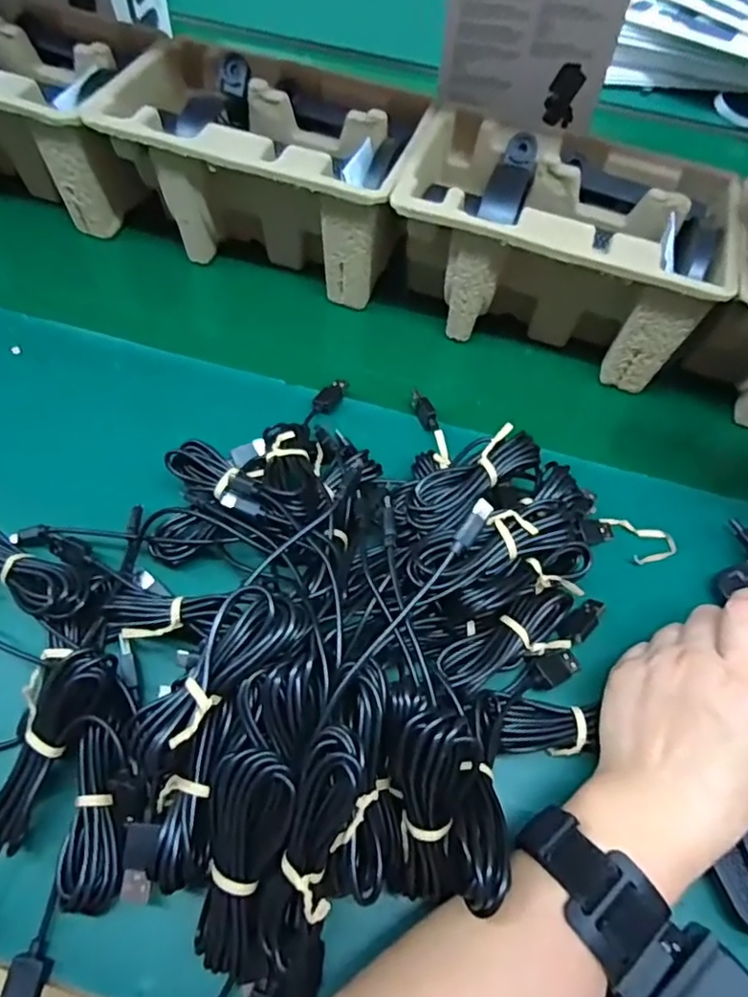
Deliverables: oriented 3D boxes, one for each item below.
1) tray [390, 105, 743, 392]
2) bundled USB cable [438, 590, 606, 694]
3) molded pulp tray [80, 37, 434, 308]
[{"bbox_3d":[0.133,-0.185,0.448,0.217,0.103,0.135,18,59,7],"label":"tray"},{"bbox_3d":[0.088,0.078,0.321,0.107,0.021,0.041,-23,63,-17],"label":"bundled USB cable"},{"bbox_3d":[-0.082,-0.258,0.474,0.221,0.103,0.139,16,59,6],"label":"molded pulp tray"}]

